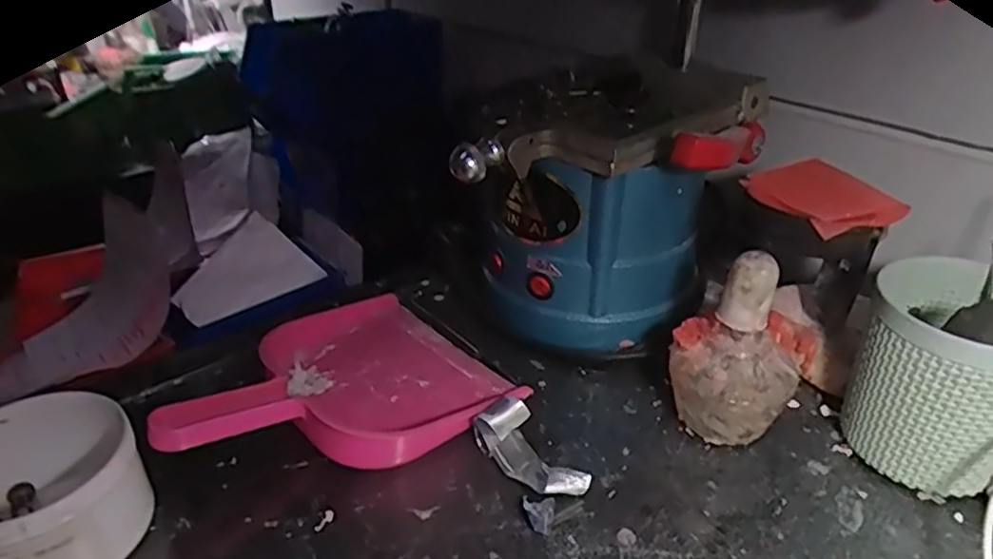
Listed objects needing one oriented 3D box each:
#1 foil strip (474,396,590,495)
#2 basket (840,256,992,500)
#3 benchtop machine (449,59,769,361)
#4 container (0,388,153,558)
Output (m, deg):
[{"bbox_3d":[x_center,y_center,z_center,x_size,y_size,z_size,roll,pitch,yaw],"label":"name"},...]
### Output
[{"bbox_3d":[0.019,0.102,0.397,0.034,0.025,0.069,-20,36,-29],"label":"foil strip"},{"bbox_3d":[0.257,0.051,0.385,0.090,0.127,0.094,17,35,26],"label":"basket"},{"bbox_3d":[0.079,-0.047,0.502,0.201,0.178,0.192,9,32,15],"label":"benchtop machine"},{"bbox_3d":[-0.236,0.114,0.352,0.090,0.064,0.095,-22,37,-32],"label":"container"}]

